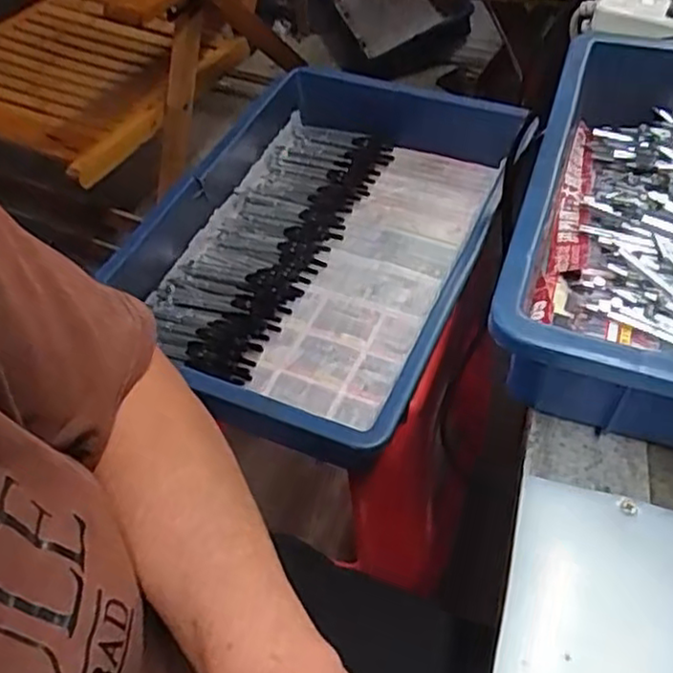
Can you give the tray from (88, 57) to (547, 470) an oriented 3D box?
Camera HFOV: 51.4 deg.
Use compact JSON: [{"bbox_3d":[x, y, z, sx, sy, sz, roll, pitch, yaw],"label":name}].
[{"bbox_3d":[-0.015,-0.094,0.670,0.293,0.080,0.427,18,56,16],"label":"tray"}]

